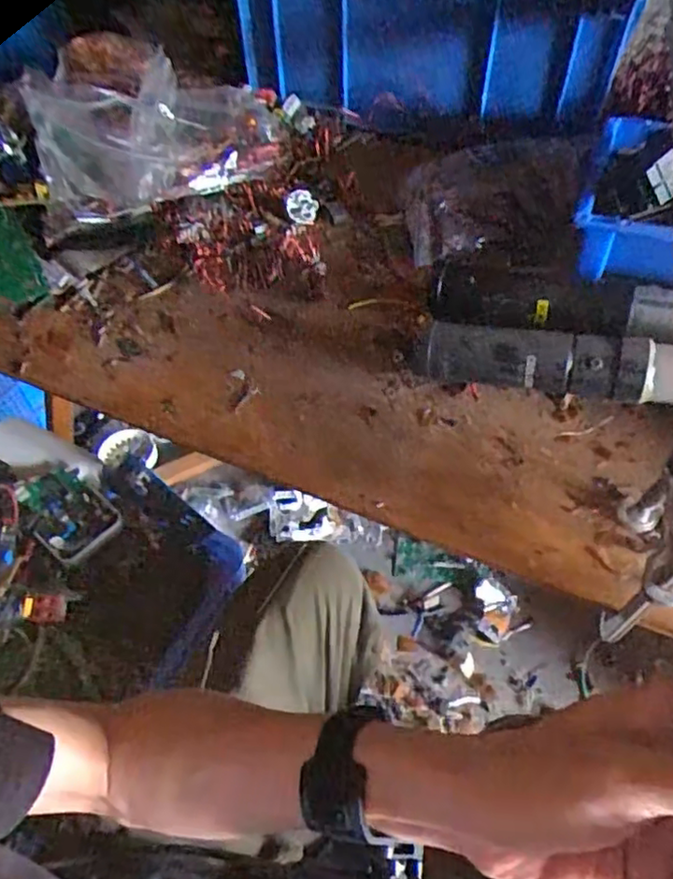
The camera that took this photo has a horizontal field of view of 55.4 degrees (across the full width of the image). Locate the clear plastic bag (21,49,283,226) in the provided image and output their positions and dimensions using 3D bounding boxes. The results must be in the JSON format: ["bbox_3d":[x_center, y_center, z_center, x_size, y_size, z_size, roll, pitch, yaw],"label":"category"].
[{"bbox_3d":[-0.174,-0.345,0.741,0.149,0.140,0.328,27,43,19],"label":"clear plastic bag"}]

